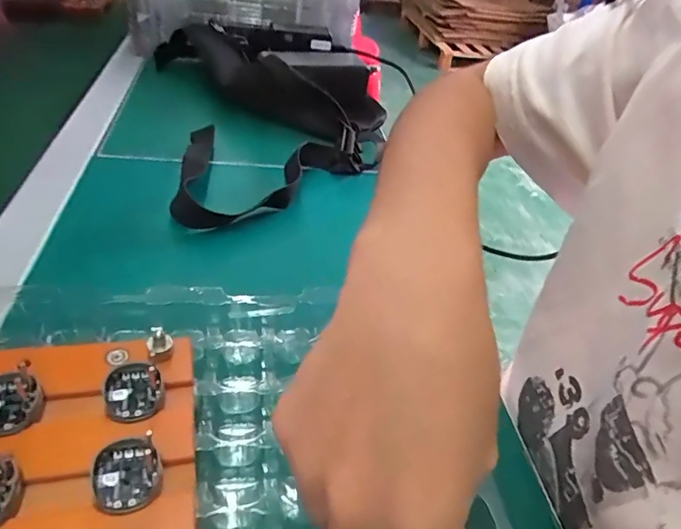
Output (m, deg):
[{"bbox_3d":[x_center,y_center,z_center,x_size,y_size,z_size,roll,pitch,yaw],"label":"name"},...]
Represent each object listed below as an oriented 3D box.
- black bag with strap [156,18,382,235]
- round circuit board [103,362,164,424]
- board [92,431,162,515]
[{"bbox_3d":[-0.061,-0.178,0.566,0.251,0.081,0.398,-6,39,-18],"label":"black bag with strap"},{"bbox_3d":[-0.094,0.058,0.234,0.024,0.005,0.028,-8,39,-21],"label":"round circuit board"},{"bbox_3d":[-0.085,0.083,0.205,0.024,0.005,0.031,-7,39,-20],"label":"board"}]

